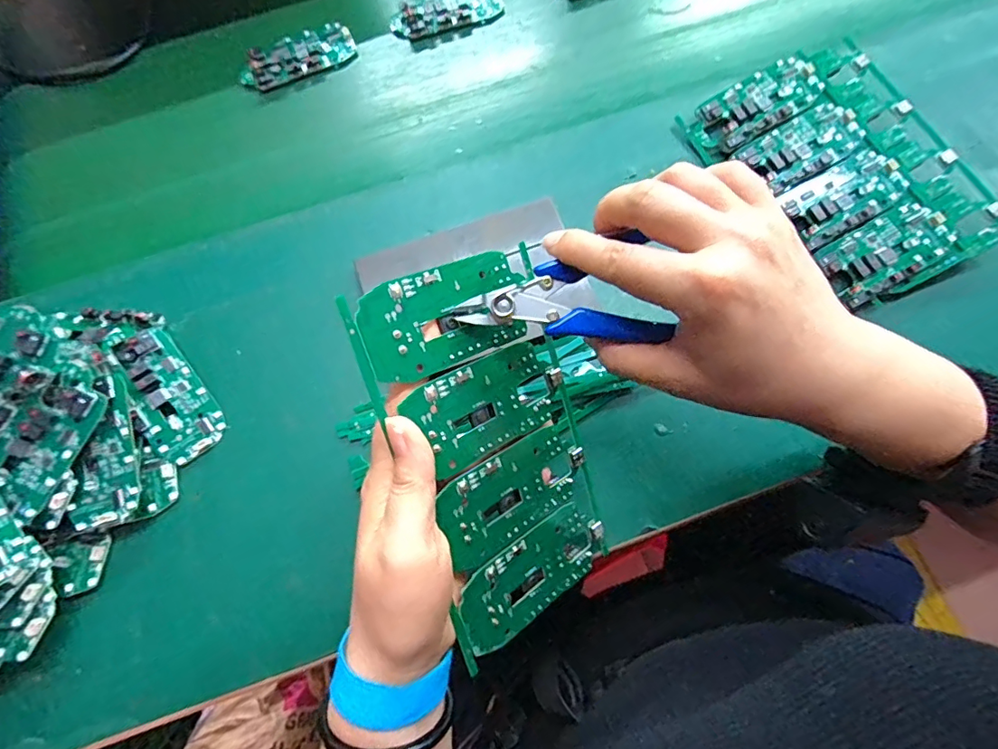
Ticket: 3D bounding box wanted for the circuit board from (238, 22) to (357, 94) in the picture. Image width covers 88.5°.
[{"bbox_3d":[-0.173,-0.274,0.436,0.096,0.013,0.049,-20,75,-4],"label":"circuit board"}]

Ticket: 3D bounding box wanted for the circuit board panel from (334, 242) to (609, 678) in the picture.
[{"bbox_3d":[-0.001,0.037,0.259,0.105,0.004,0.186,-25,105,-35],"label":"circuit board panel"}]

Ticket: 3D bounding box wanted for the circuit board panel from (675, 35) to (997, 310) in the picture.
[{"bbox_3d":[0.252,-0.151,0.381,0.144,0.030,0.196,-26,75,-6],"label":"circuit board panel"}]

